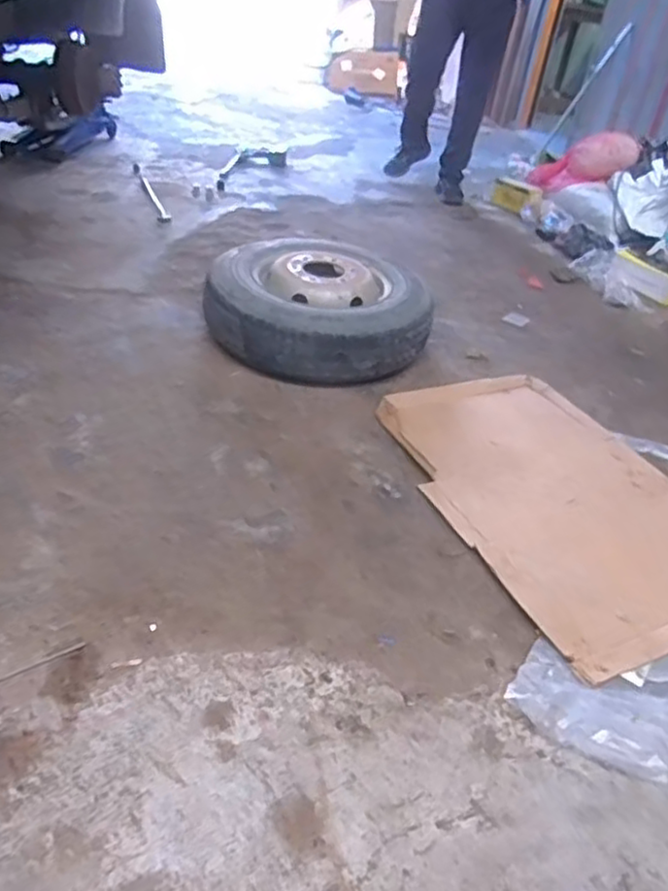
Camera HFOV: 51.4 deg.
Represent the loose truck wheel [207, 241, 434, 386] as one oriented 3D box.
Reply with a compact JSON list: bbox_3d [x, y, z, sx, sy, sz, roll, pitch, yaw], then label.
[{"bbox_3d":[-0.030,-0.363,1.844,0.558,0.180,0.520,6,35,-4],"label":"loose truck wheel"}]

